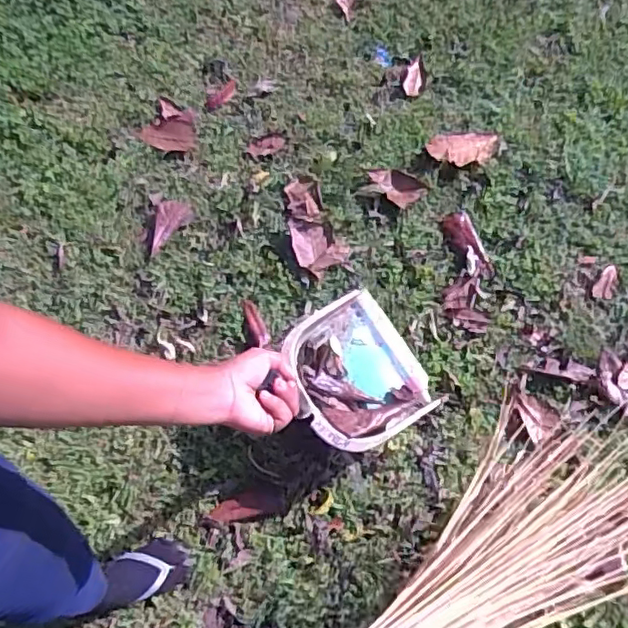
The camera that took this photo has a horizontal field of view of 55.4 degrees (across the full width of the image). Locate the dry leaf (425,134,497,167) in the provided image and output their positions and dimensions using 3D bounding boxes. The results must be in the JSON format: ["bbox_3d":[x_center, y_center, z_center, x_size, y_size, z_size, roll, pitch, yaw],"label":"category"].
[{"bbox_3d":[0.376,-0.417,1.509,0.177,0.021,0.110,-4,61,0],"label":"dry leaf"}]

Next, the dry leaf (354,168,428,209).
[{"bbox_3d":[0.193,-0.307,1.466,0.149,0.026,0.092,17,63,11],"label":"dry leaf"}]

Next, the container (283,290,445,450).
[{"bbox_3d":[0.077,0.109,1.124,0.240,0.075,0.262,-31,65,-15],"label":"container"}]

